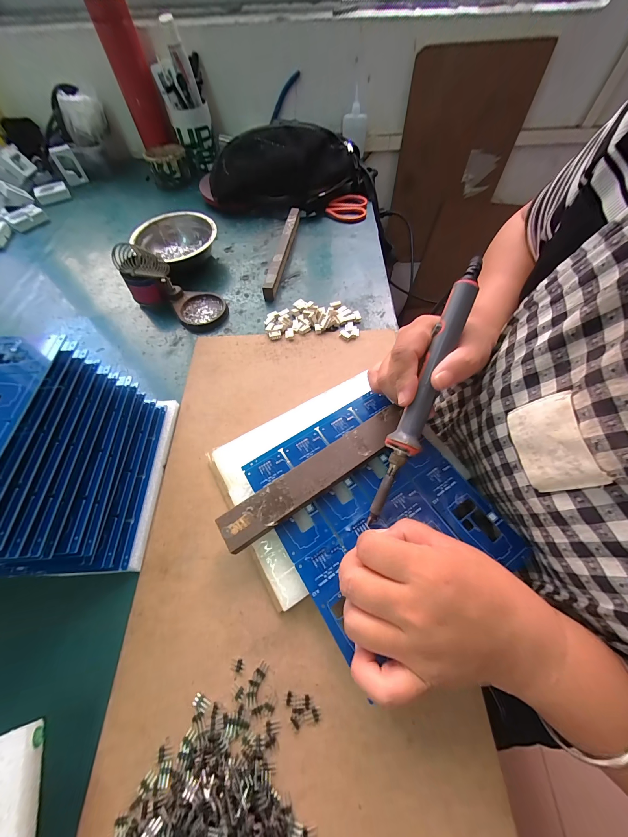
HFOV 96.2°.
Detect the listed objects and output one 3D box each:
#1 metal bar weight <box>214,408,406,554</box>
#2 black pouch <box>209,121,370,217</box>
[{"bbox_3d":[0.006,0.048,0.250,0.183,0.018,0.031,-32,65,-16],"label":"metal bar weight"},{"bbox_3d":[-0.045,-0.419,0.494,0.290,0.107,0.083,-11,61,-5],"label":"black pouch"}]

